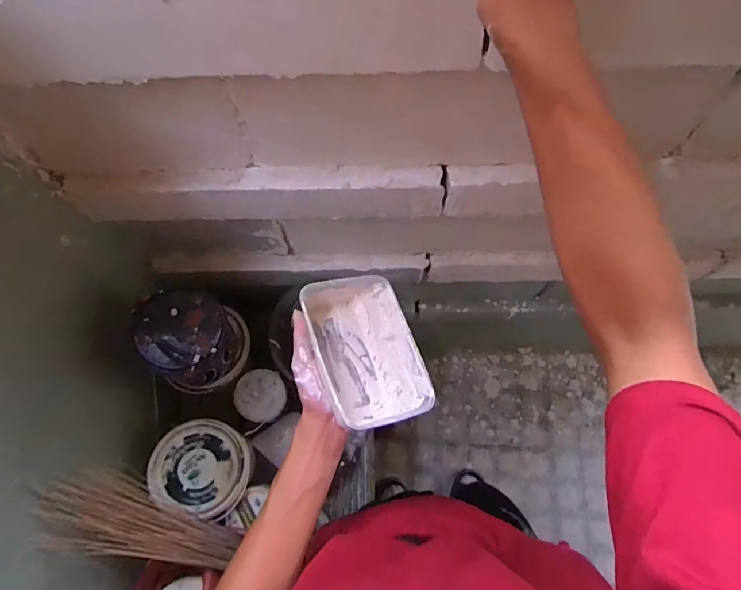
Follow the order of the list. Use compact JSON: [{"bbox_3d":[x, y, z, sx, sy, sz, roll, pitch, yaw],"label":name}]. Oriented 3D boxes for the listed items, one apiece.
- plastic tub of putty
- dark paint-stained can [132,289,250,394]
[{"bbox_3d":[-0.006,0.059,0.480,0.107,0.051,0.170,-19,71,-6],"label":"plastic tub of putty"},{"bbox_3d":[-0.332,0.099,0.809,0.142,0.190,0.171,4,70,2],"label":"dark paint-stained can"}]

